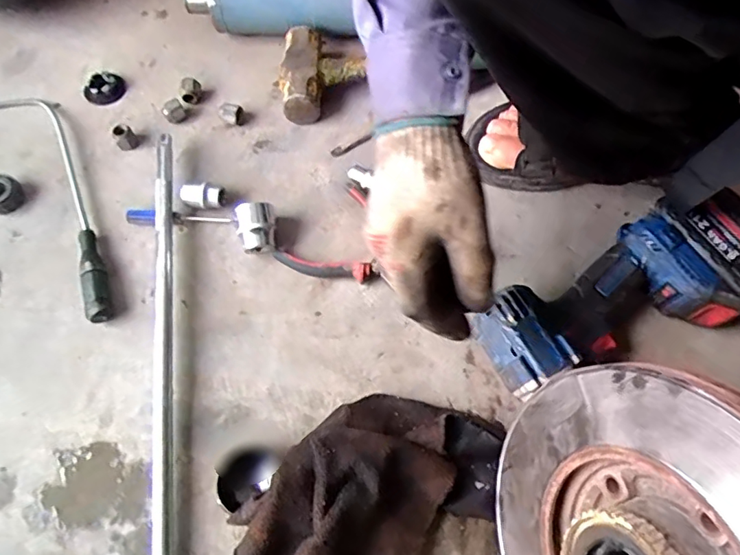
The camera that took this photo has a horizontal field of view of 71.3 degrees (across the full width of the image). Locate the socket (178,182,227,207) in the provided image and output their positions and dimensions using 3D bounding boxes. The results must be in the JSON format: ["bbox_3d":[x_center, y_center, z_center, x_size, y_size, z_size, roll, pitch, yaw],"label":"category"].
[{"bbox_3d":[-0.175,-0.086,0.541,0.046,0.025,0.020,6,66,4],"label":"socket"}]

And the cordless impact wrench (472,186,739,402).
[{"bbox_3d":[0.225,0.022,0.463,0.256,0.078,0.120,-27,68,-11],"label":"cordless impact wrench"}]

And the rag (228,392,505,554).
[{"bbox_3d":[0.009,0.190,0.403,0.169,0.060,0.215,39,73,17],"label":"rag"}]

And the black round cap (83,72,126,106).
[{"bbox_3d":[-0.315,-0.222,0.611,0.042,0.012,0.046,-1,66,1],"label":"black round cap"}]

